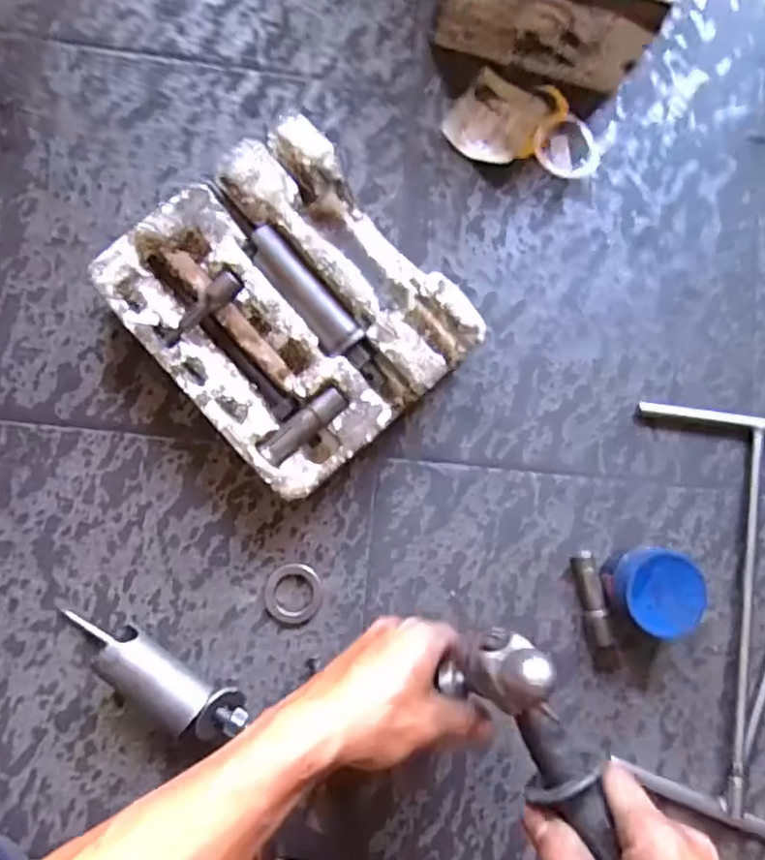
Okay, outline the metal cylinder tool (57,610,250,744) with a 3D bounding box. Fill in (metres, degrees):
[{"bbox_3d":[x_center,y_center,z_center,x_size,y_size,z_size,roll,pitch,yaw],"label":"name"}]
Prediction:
[{"bbox_3d":[-0.161,0.170,0.442,0.141,0.038,0.036,33,82,-1],"label":"metal cylinder tool"}]

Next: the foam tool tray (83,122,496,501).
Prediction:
[{"bbox_3d":[-0.065,-0.086,0.466,0.187,0.056,0.212,-42,89,-8],"label":"foam tool tray"}]

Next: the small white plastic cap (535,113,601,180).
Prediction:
[{"bbox_3d":[0.150,-0.230,0.515,0.055,0.015,0.048,-6,85,-6],"label":"small white plastic cap"}]

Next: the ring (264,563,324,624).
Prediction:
[{"bbox_3d":[-0.065,0.122,0.474,0.042,0.004,0.043,1,84,-5],"label":"ring"}]

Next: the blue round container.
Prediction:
[{"bbox_3d":[0.207,0.122,0.486,0.063,0.053,0.062,1,84,-5],"label":"blue round container"}]

